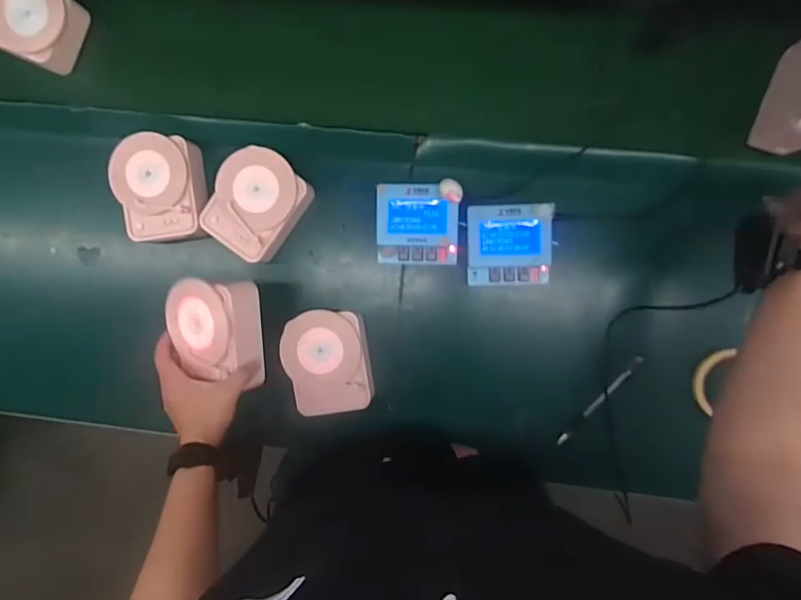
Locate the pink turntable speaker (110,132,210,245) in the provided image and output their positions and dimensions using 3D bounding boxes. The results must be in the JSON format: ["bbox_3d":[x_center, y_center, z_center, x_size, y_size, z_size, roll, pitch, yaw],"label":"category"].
[{"bbox_3d":[-0.314,-0.145,0.653,0.109,0.062,0.136,-13,91,6],"label":"pink turntable speaker"}]

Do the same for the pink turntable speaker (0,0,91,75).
[{"bbox_3d":[-0.501,-0.381,0.663,0.122,0.050,0.103,26,94,4],"label":"pink turntable speaker"}]

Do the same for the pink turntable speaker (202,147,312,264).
[{"bbox_3d":[-0.184,-0.123,0.642,0.107,0.063,0.129,31,95,3],"label":"pink turntable speaker"}]

